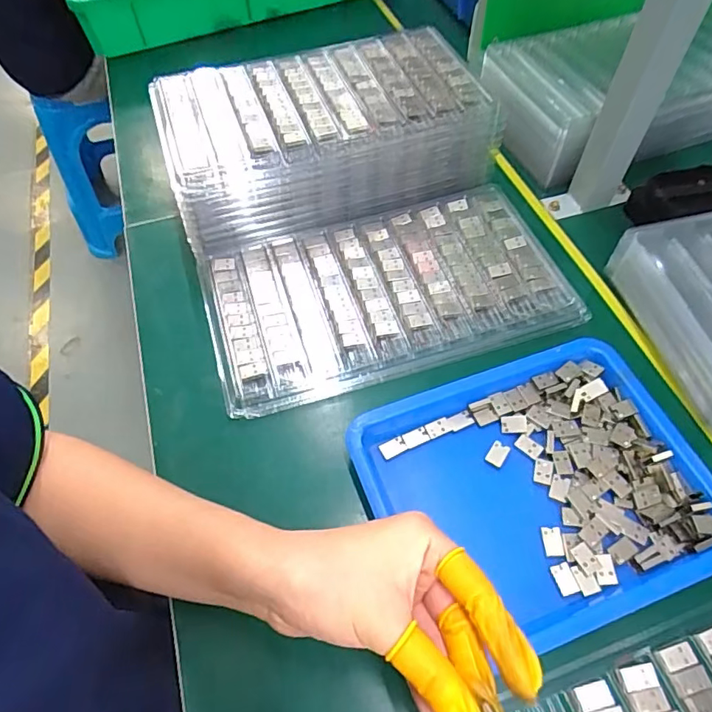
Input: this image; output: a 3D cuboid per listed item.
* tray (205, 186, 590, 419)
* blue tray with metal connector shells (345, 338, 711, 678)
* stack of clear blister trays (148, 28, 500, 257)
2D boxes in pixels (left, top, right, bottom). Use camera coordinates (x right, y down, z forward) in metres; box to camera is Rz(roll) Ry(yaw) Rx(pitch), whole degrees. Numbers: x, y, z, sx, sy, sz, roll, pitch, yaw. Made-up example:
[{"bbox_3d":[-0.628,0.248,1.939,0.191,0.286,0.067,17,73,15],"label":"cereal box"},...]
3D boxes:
[{"bbox_3d":[0.026,-0.060,0.440,0.292,0.013,0.158,-16,60,-6],"label":"tray"},{"bbox_3d":[0.122,0.085,0.346,0.213,0.021,0.170,-19,60,-7],"label":"blue tray with metal connector shells"},{"bbox_3d":[-0.029,-0.216,0.495,0.284,0.078,0.172,-15,60,-5],"label":"stack of clear blister trays"}]

